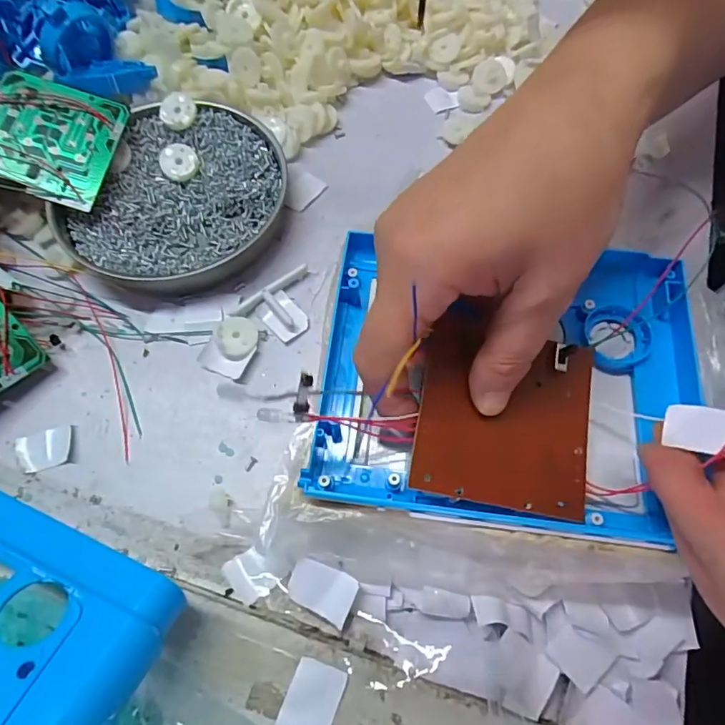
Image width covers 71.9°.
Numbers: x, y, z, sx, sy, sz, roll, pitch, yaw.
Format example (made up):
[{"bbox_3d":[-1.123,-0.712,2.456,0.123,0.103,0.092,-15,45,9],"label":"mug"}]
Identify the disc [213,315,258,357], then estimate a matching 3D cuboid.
[{"bbox_3d":[-0.069,-0.014,0.273,0.023,0.007,0.023,0,66,1],"label":"disc"}]

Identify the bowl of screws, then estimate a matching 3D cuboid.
[{"bbox_3d":[-0.108,-0.102,0.304,0.112,0.020,0.124,19,67,9],"label":"bowl of screws"}]

